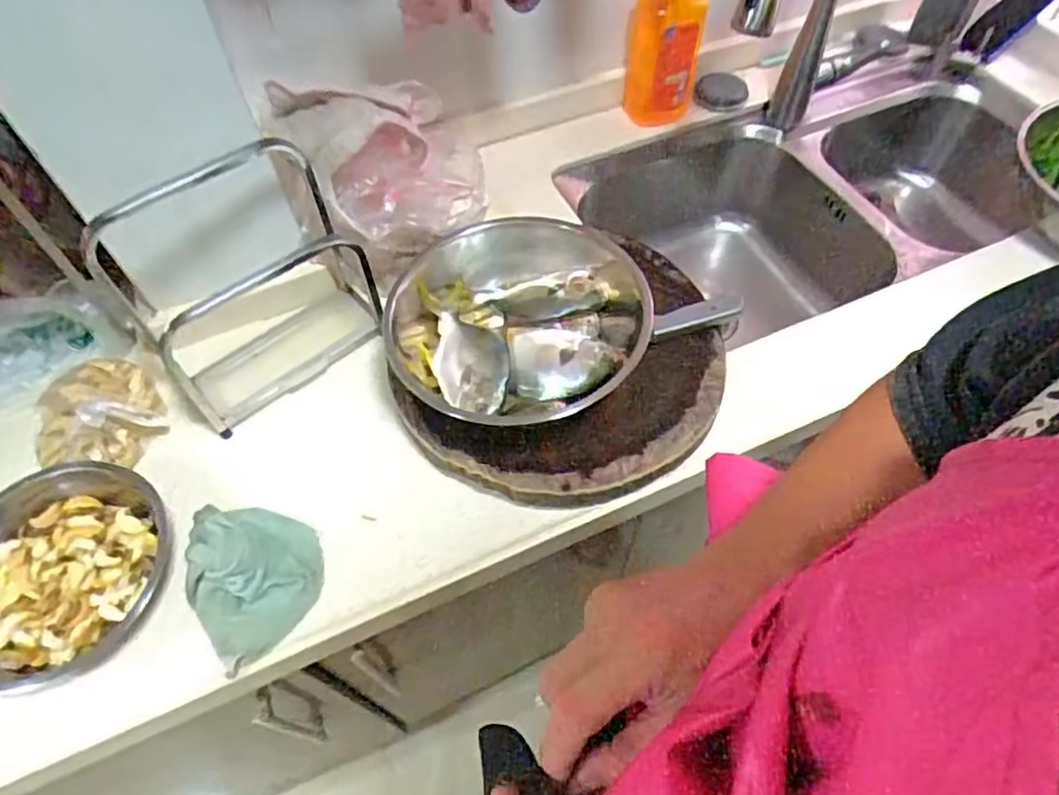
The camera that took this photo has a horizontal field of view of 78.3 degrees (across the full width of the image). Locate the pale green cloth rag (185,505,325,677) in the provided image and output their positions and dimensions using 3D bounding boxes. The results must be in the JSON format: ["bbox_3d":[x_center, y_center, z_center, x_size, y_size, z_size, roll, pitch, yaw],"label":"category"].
[{"bbox_3d":[-0.270,0.154,0.617,0.119,0.040,0.154,-36,63,-19],"label":"pale green cloth rag"}]

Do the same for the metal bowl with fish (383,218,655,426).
[{"bbox_3d":[-0.007,-0.067,0.674,0.256,0.084,0.241,-1,57,1],"label":"metal bowl with fish"}]

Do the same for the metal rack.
[{"bbox_3d":[-0.306,-0.134,0.689,0.233,0.235,0.182,-32,62,-17],"label":"metal rack"}]

